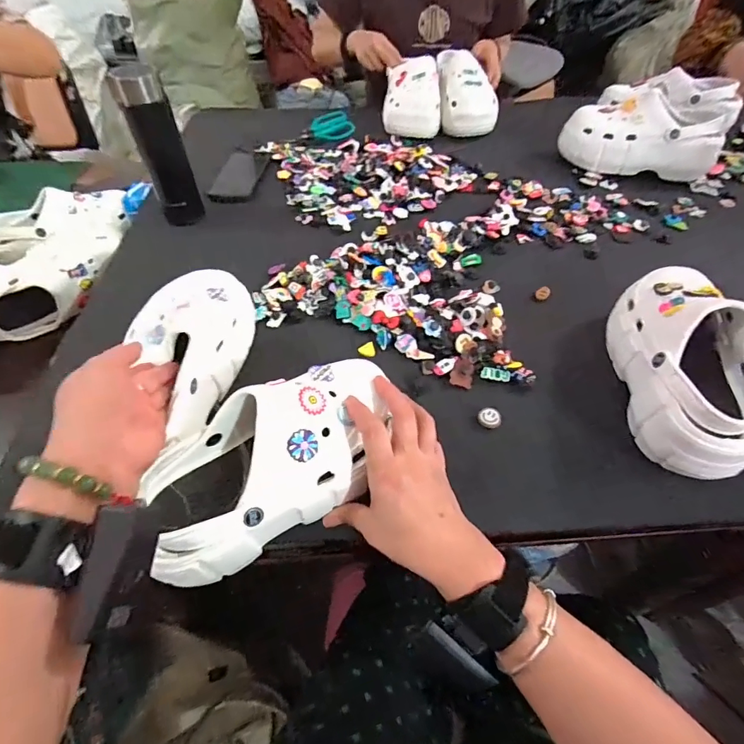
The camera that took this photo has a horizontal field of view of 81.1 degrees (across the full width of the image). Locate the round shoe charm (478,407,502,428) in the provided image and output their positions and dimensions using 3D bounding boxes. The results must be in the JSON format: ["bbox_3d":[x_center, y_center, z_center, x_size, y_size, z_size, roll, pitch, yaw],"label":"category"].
[{"bbox_3d":[0.126,0.048,0.464,0.021,0.009,0.025,-32,58,-23],"label":"round shoe charm"}]

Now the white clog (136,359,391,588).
[{"bbox_3d":[-0.079,0.070,0.370,0.219,0.086,0.105,-24,55,-18],"label":"white clog"}]

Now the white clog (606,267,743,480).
[{"bbox_3d":[0.318,-0.014,0.446,0.092,0.104,0.231,8,52,6],"label":"white clog"}]

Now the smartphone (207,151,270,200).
[{"bbox_3d":[-0.238,-0.358,0.792,0.077,0.017,0.158,6,52,5],"label":"smartphone"}]

